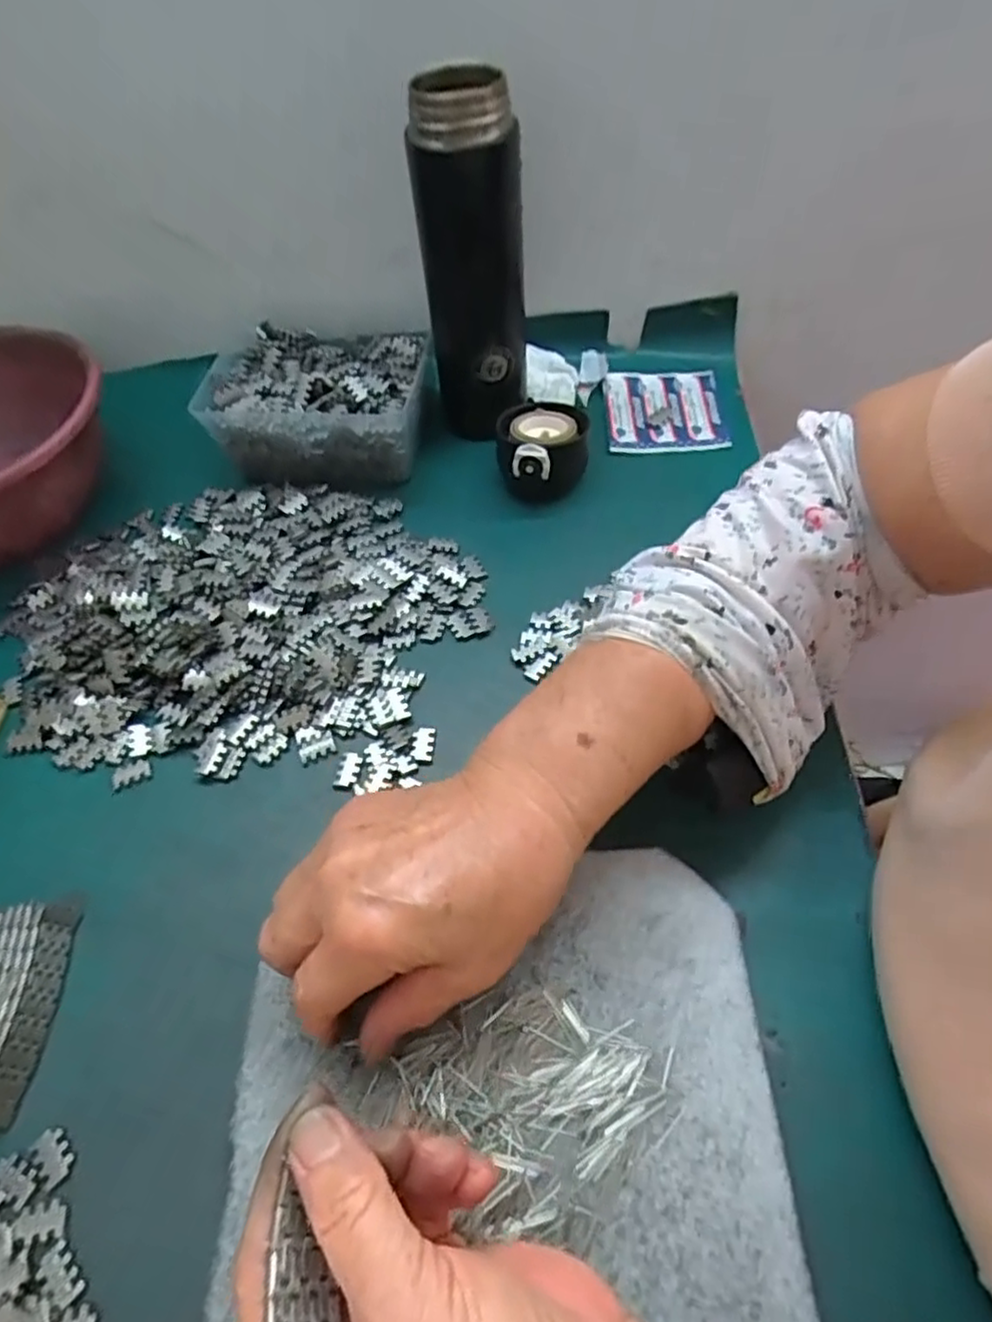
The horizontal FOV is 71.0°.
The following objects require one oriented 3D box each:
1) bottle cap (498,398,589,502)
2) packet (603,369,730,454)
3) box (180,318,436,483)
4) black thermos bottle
[{"bbox_3d":[0.031,-0.141,0.472,0.061,0.046,0.069,2,54,8],"label":"bottle cap"},{"bbox_3d":[0.125,-0.188,0.520,0.083,0.007,0.084,-2,61,6],"label":"packet"},{"bbox_3d":[-0.122,-0.196,0.516,0.153,0.058,0.128,4,55,10],"label":"box"},{"bbox_3d":[-0.013,-0.244,0.449,0.064,0.211,0.065,-2,53,5],"label":"black thermos bottle"}]

